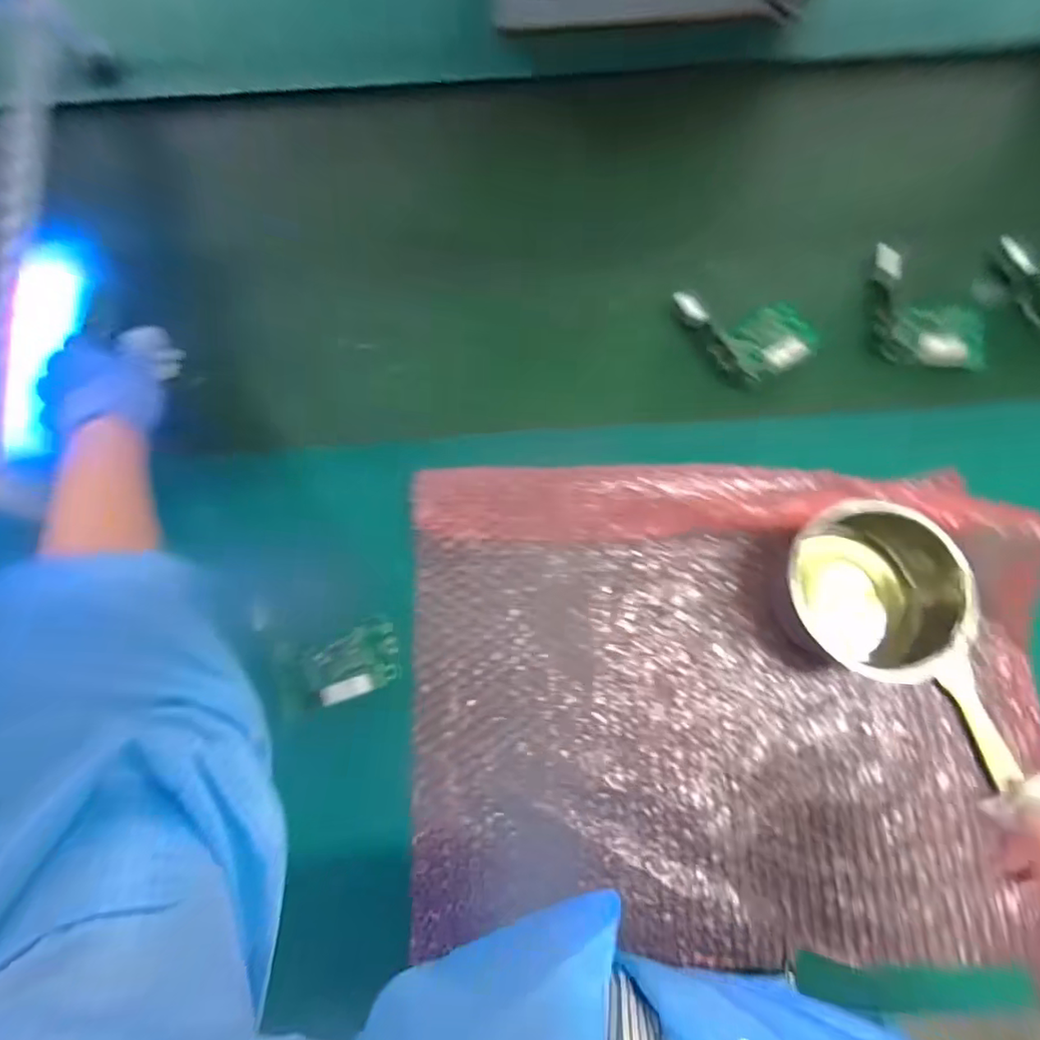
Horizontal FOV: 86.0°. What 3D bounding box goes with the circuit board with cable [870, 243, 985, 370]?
[{"bbox_3d":[0.354,-0.178,0.496,0.128,0.046,0.065,41,78,10],"label":"circuit board with cable"}]

